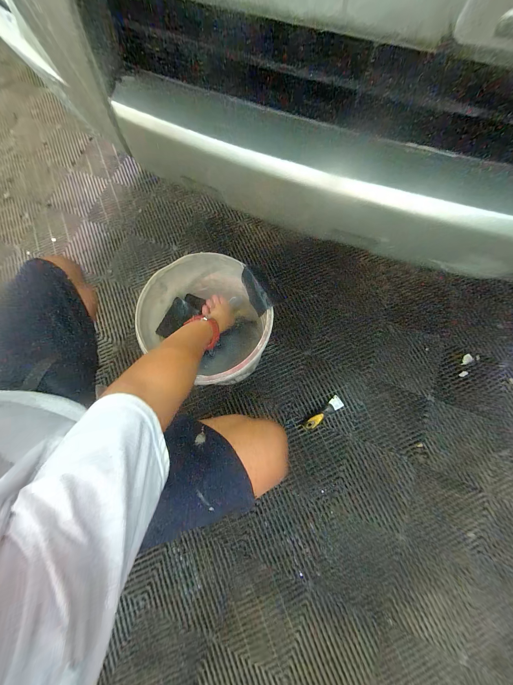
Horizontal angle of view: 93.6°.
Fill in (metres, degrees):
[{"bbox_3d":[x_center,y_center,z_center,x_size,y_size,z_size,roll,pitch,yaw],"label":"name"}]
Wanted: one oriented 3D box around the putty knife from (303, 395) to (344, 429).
[{"bbox_3d":[0.205,0.218,0.740,0.140,0.026,0.037,-34,77,-7],"label":"putty knife"}]

